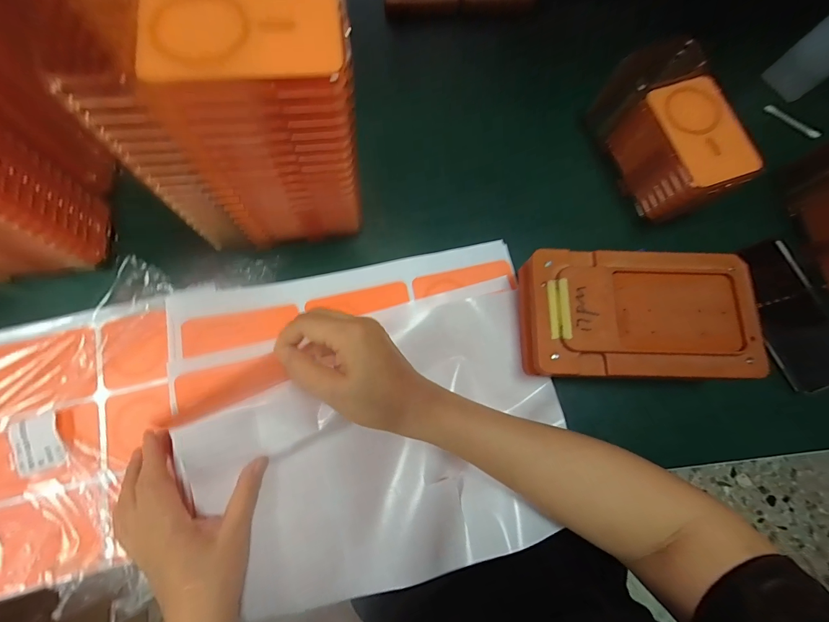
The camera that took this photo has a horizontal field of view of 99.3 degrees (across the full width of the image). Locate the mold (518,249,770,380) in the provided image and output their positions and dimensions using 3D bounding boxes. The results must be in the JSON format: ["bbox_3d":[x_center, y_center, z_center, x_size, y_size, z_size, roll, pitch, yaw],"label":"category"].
[{"bbox_3d":[0.202,0.006,0.335,0.198,0.057,0.113,3,78,-1],"label":"mold"}]

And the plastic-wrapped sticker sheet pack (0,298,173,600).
[{"bbox_3d":[-0.366,0.127,0.316,0.294,0.009,0.232,-14,79,-5],"label":"plastic-wrapped sticker sheet pack"}]

